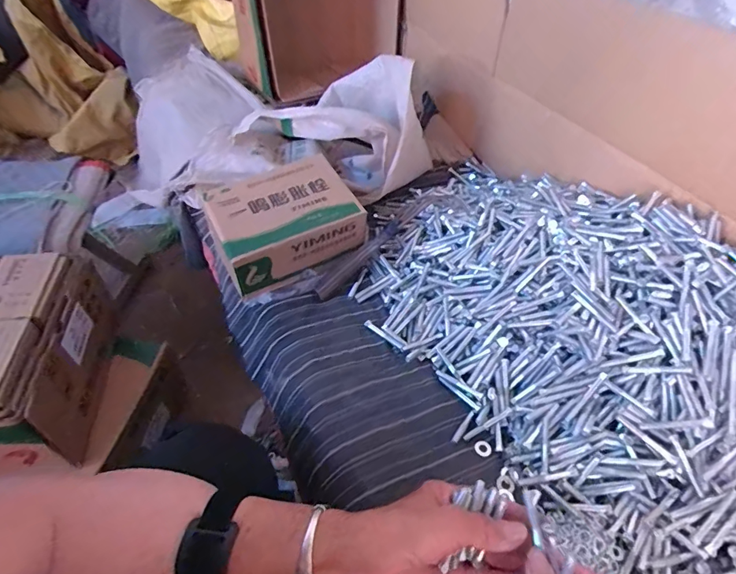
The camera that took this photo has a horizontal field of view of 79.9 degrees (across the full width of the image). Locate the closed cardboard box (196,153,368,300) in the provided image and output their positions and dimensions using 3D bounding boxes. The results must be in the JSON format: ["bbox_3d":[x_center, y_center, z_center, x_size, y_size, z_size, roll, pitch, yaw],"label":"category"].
[{"bbox_3d":[-0.112,-0.082,0.584,0.182,0.092,0.131,-21,53,-21],"label":"closed cardboard box"}]

